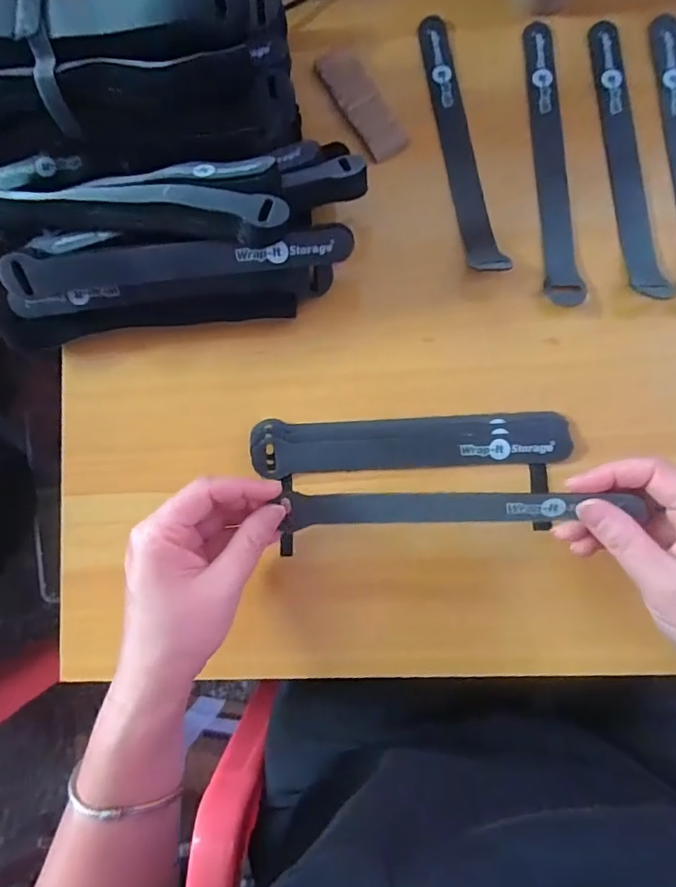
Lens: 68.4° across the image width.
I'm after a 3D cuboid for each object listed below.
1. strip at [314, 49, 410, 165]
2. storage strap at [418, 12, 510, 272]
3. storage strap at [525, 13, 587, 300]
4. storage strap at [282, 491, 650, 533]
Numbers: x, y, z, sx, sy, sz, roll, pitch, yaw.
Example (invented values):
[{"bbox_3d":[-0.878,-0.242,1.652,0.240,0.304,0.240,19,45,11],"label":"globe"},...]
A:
[{"bbox_3d":[0.016,-0.242,0.353,0.030,0.004,0.096,-27,80,0],"label":"strip"},{"bbox_3d":[0.081,-0.205,0.332,0.021,0.017,0.201,-10,81,3],"label":"storage strap"},{"bbox_3d":[0.141,-0.188,0.329,0.023,0.004,0.202,-3,81,4],"label":"storage strap"},{"bbox_3d":[0.069,0.036,0.282,0.181,0.009,0.017,-3,81,19],"label":"storage strap"}]

